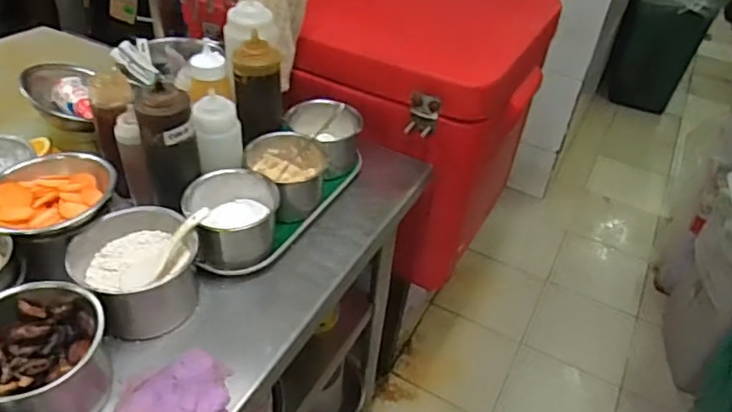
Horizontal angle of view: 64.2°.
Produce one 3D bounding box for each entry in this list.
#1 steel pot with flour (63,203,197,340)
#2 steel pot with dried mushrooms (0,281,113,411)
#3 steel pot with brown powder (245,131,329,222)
[{"bbox_3d":[-0.281,0.079,0.715,0.134,0.092,0.132,3,40,-3],"label":"steel pot with flour"},{"bbox_3d":[-0.345,0.157,0.607,0.141,0.100,0.134,3,40,-3],"label":"steel pot with dried mushrooms"},{"bbox_3d":[-0.117,-0.048,0.864,0.114,0.093,0.111,3,40,-3],"label":"steel pot with brown powder"}]

